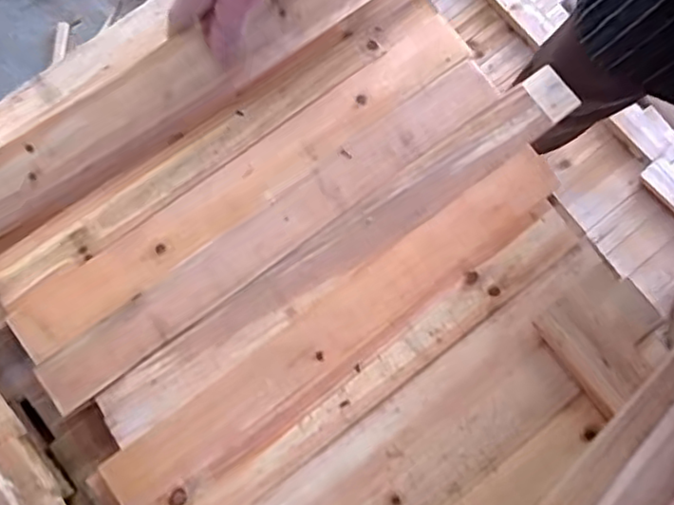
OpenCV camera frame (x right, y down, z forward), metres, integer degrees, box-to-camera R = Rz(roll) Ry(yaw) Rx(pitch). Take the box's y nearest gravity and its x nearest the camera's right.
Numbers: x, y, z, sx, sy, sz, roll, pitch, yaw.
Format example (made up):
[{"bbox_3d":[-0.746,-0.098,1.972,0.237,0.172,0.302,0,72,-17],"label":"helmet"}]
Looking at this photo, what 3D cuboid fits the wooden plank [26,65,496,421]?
[{"bbox_3d":[-0.054,-0.026,0.600,0.488,0.012,0.051,-37,81,-7],"label":"wooden plank"}]

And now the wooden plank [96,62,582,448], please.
[{"bbox_3d":[0.015,-0.012,0.599,0.533,0.010,0.049,-37,81,-7],"label":"wooden plank"}]

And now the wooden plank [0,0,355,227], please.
[{"bbox_3d":[-0.121,-0.173,0.588,0.486,0.016,0.064,-34,115,-5],"label":"wooden plank"}]

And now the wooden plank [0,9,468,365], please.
[{"bbox_3d":[-0.082,-0.070,0.607,0.490,0.015,0.052,-37,81,-7],"label":"wooden plank"}]

